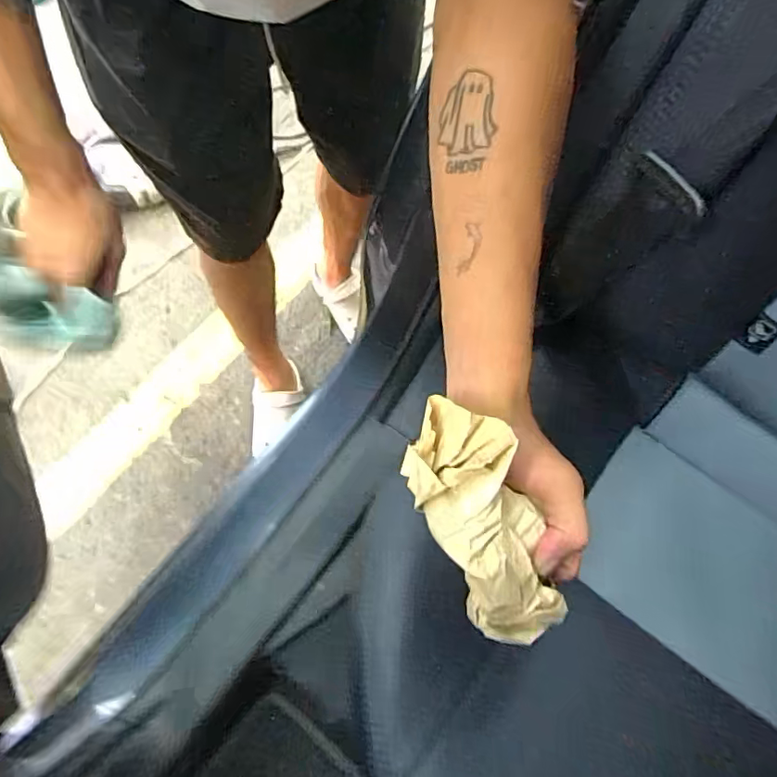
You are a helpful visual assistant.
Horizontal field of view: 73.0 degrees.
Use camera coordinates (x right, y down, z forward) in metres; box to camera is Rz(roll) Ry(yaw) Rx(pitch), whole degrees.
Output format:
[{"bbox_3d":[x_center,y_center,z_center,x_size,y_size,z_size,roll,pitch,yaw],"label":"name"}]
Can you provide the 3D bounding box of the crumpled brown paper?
[{"bbox_3d":[0.051,0.078,0.276,0.052,0.055,0.140,-24,94,-7],"label":"crumpled brown paper"}]

